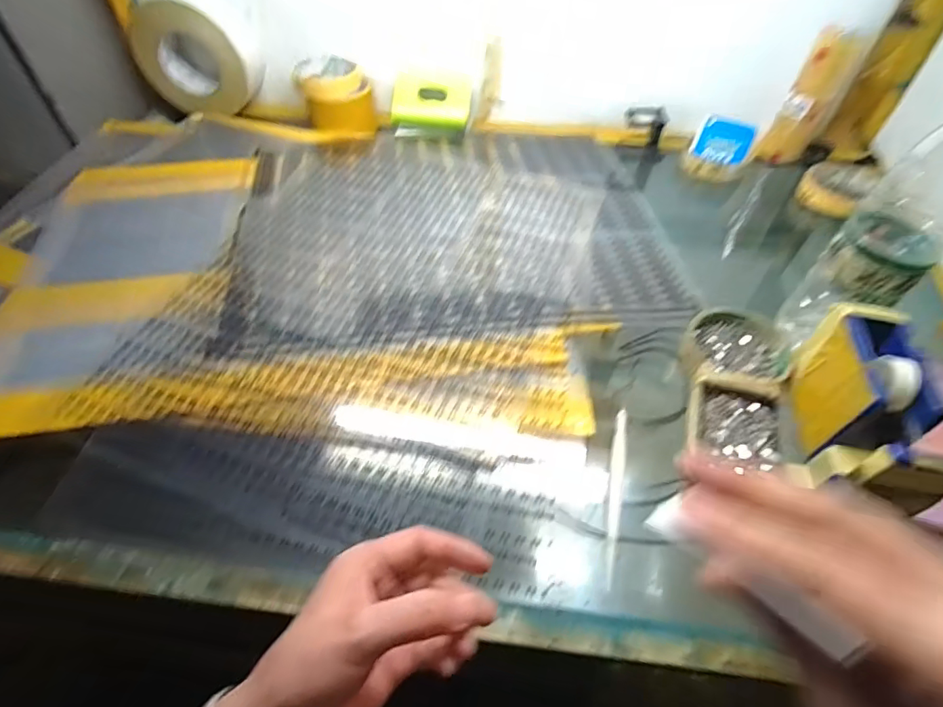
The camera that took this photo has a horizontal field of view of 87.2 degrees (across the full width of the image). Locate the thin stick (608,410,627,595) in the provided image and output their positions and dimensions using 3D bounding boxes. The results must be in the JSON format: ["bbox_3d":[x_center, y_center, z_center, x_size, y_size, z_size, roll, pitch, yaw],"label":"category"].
[{"bbox_3d":[0.101,0.091,0.343,0.009,0.007,0.130,13,52,9],"label":"thin stick"}]

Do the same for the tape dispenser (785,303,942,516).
[{"bbox_3d":[0.268,0.038,0.341,0.056,0.073,0.133,8,51,5],"label":"tape dispenser"}]

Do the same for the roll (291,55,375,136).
[{"bbox_3d":[-0.174,-0.336,0.643,0.085,0.059,0.084,1,51,-1],"label":"roll"}]

